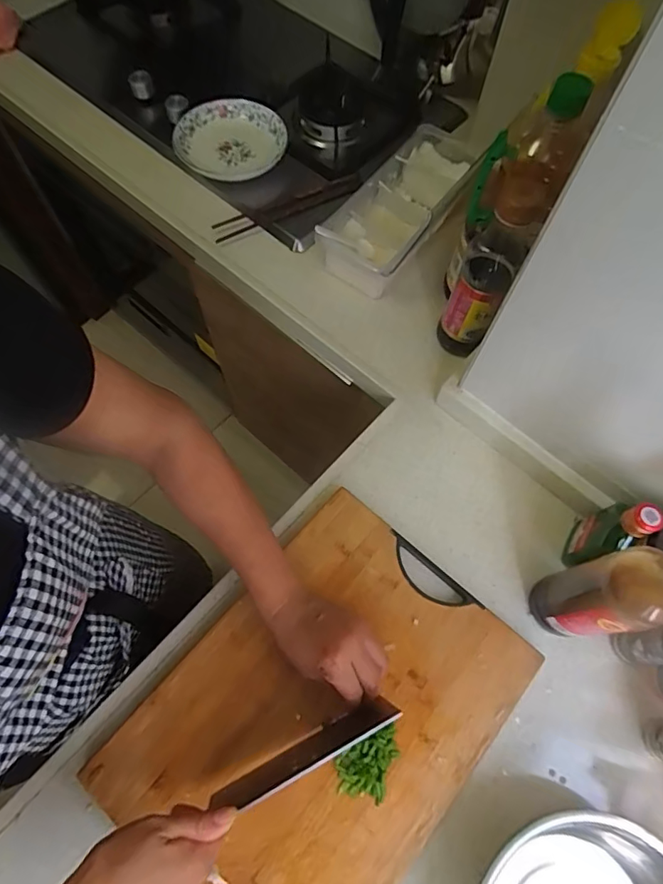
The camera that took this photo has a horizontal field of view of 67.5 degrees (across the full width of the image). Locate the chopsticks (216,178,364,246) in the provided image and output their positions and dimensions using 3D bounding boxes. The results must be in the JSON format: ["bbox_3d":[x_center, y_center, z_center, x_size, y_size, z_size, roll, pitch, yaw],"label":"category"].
[{"bbox_3d":[-0.069,-0.366,0.780,0.239,0.008,0.043,-22,63,-4],"label":"chopsticks"}]

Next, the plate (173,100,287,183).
[{"bbox_3d":[-0.169,-0.499,0.822,0.175,0.039,0.152,17,66,5],"label":"plate"}]

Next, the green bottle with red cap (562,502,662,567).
[{"bbox_3d":[0.290,0.094,0.520,0.029,0.136,0.067,22,67,7],"label":"green bottle with red cap"}]

